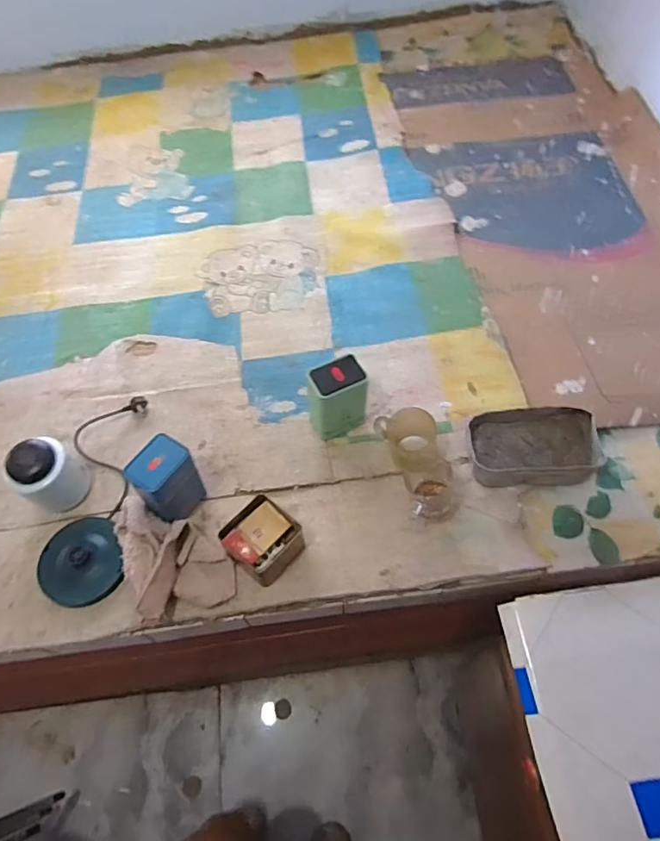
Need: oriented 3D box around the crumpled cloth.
[{"bbox_3d":[-0.239,0.198,0.795,0.149,0.057,0.194,-21,61,-9],"label":"crumpled cloth"}]

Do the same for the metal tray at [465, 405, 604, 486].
[{"bbox_3d":[0.329,0.042,0.856,0.207,0.050,0.124,-3,60,1],"label":"metal tray"}]

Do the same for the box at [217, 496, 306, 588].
[{"bbox_3d":[-0.103,0.186,0.802,0.104,0.058,0.102,32,66,19],"label":"box"}]

